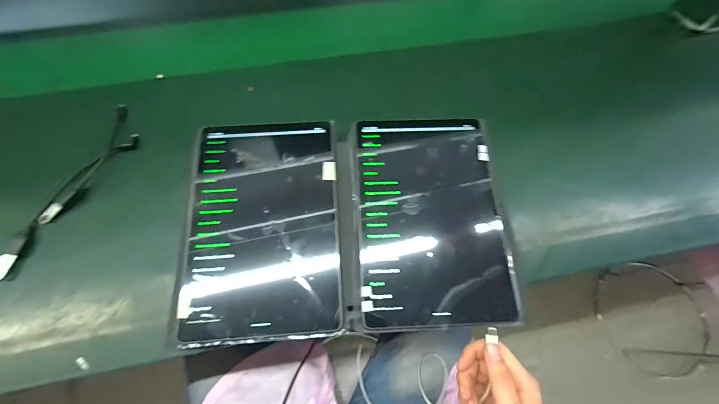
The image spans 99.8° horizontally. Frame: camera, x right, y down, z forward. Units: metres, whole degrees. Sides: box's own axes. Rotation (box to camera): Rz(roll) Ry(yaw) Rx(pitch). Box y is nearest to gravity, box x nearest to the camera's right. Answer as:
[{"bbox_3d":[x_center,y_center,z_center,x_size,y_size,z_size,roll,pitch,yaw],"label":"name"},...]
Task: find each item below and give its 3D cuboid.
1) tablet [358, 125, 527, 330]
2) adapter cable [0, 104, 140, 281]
[{"bbox_3d":[0.086,0.012,0.362,0.170,0.012,0.254,0,68,-1],"label":"tablet"},{"bbox_3d":[-0.363,-0.020,0.389,0.054,0.017,0.254,18,68,6],"label":"adapter cable"}]

